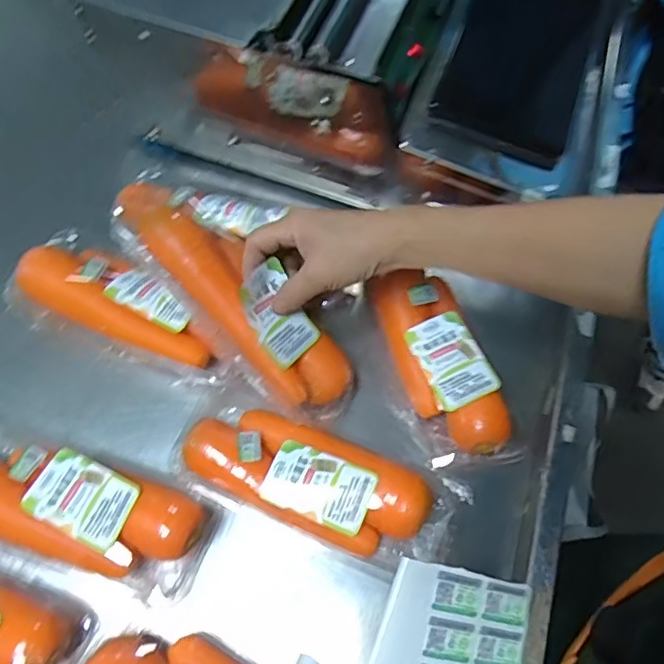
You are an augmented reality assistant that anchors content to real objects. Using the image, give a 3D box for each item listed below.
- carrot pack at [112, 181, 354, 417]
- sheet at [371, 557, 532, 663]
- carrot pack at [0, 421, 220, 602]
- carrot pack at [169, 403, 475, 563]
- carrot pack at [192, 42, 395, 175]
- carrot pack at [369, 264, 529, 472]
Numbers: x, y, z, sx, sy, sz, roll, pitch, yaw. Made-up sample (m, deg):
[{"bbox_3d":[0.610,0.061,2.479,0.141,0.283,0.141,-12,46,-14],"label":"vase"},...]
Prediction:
[{"bbox_3d":[-0.071,-0.022,0.458,0.228,0.040,0.074,44,68,-10],"label":"carrot pack"},{"bbox_3d":[0.053,0.155,0.263,0.076,0.004,0.087,21,76,-17],"label":"sheet"},{"bbox_3d":[-0.209,0.131,0.441,0.231,0.046,0.083,19,66,7],"label":"carrot pack"},{"bbox_3d":[-0.014,0.118,0.458,0.221,0.050,0.080,21,66,8],"label":"carrot pack"},{"bbox_3d":[-0.038,-0.229,0.584,0.206,0.082,0.042,21,66,8],"label":"carrot pack"},{"bbox_3d":[0.095,0.031,0.504,0.078,0.063,0.179,-19,67,-10],"label":"carrot pack"}]

